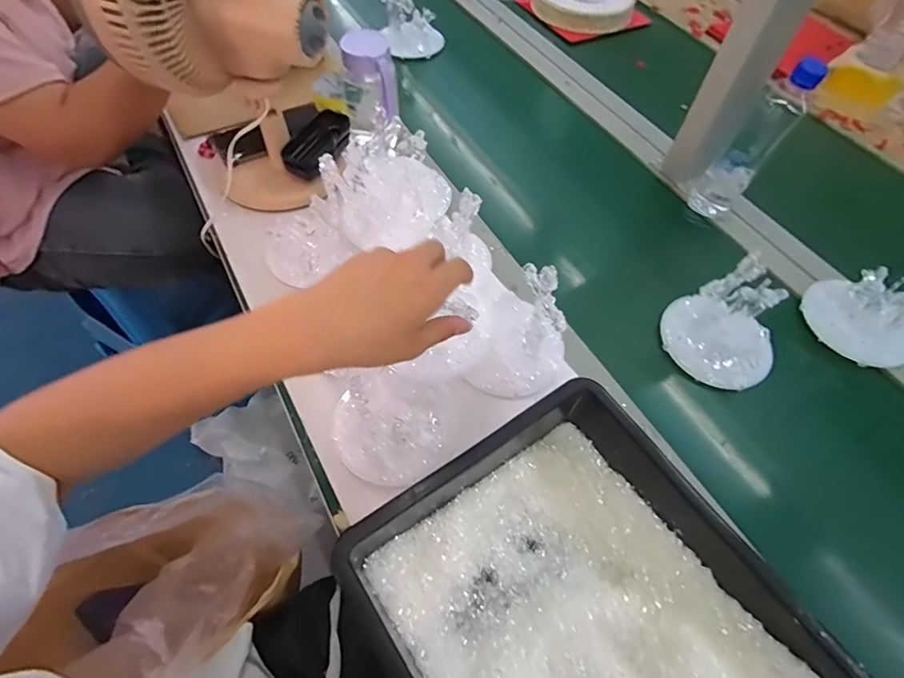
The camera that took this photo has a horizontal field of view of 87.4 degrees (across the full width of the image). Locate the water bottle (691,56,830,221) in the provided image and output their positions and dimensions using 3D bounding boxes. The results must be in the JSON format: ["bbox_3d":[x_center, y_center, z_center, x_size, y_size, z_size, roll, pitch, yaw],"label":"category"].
[{"bbox_3d":[0.389,-0.255,0.622,0.071,0.226,0.062,26,60,12],"label":"water bottle"}]

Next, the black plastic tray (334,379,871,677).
[{"bbox_3d":[0.134,0.253,0.347,0.280,0.075,0.402,-29,62,-19],"label":"black plastic tray"}]

